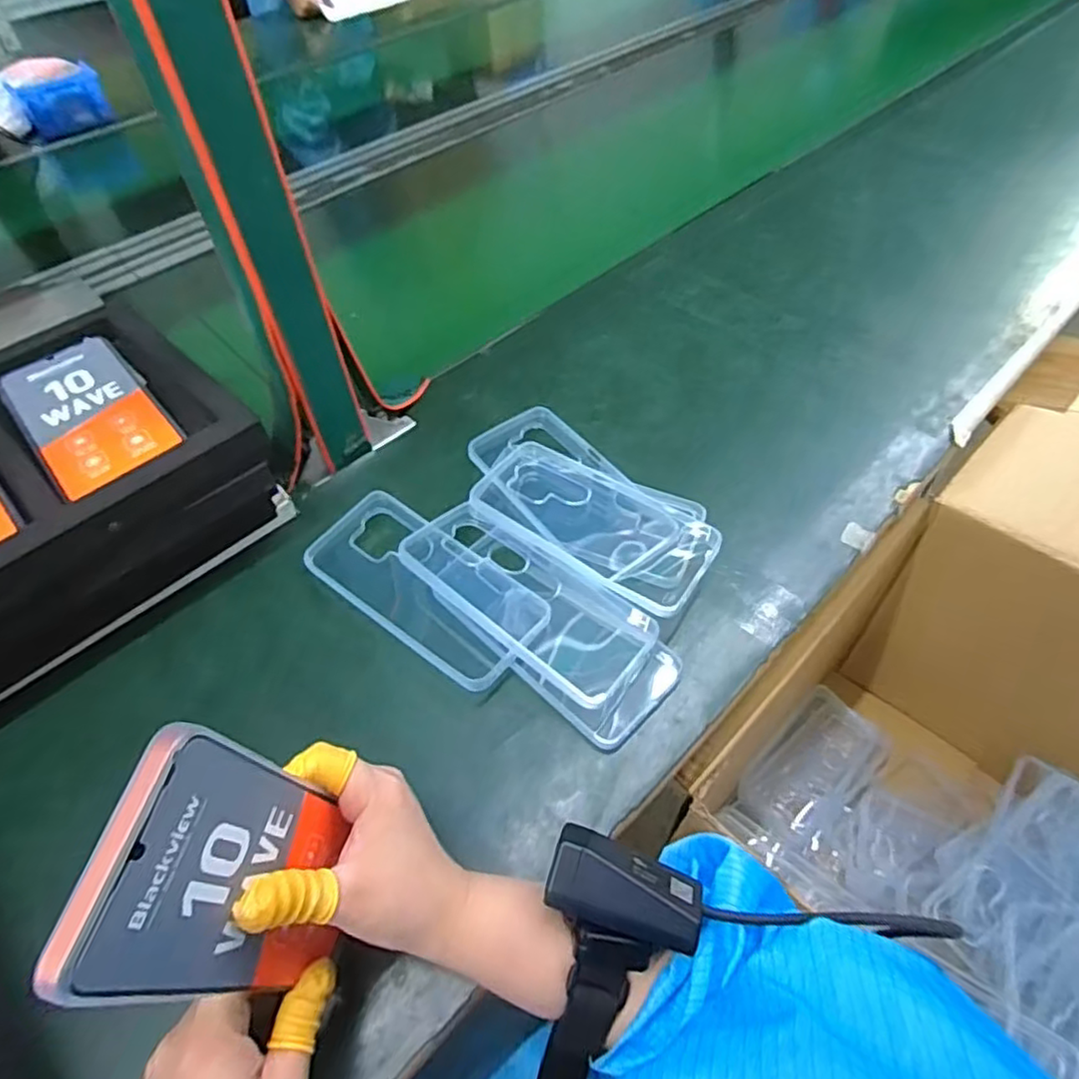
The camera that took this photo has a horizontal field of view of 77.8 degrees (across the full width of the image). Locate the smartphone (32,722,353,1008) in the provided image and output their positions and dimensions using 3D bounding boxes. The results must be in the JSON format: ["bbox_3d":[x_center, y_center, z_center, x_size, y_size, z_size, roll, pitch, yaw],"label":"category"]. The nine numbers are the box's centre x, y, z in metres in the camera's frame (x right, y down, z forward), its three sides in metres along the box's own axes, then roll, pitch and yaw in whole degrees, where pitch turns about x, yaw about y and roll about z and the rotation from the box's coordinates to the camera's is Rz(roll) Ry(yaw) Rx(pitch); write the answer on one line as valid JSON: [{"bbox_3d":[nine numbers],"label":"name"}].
[{"bbox_3d":[-0.117,0.133,0.262,0.013,0.159,0.078,6,58,15],"label":"smartphone"}]

